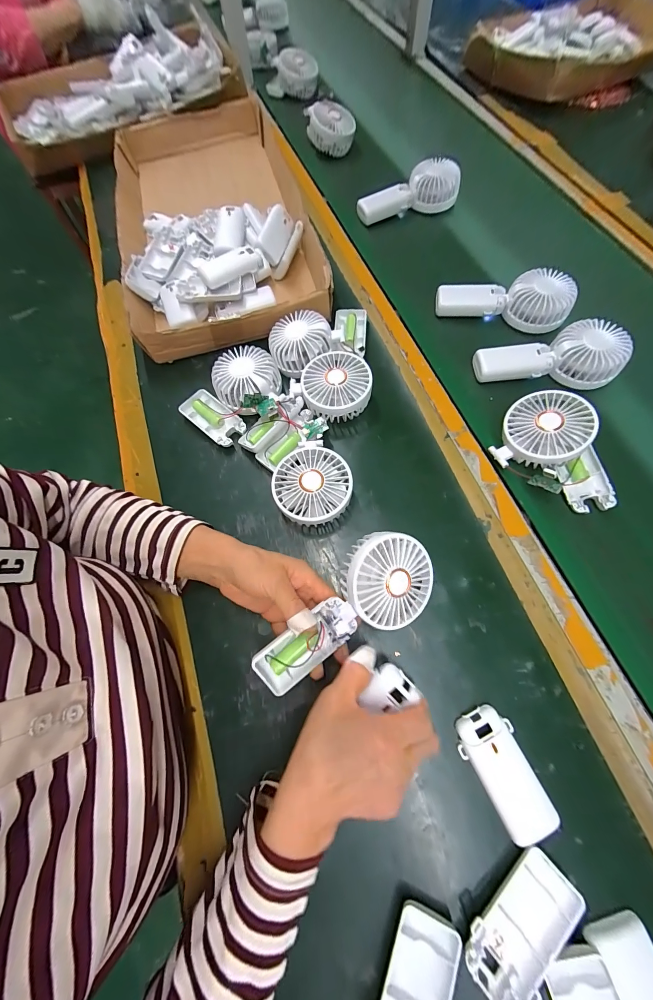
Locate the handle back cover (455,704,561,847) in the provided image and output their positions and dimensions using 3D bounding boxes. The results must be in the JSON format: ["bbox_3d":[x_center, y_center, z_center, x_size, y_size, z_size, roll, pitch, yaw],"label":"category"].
[{"bbox_3d":[0.153,0.233,0.277,0.048,0.016,0.094,-24,70,-7],"label":"handle back cover"}]

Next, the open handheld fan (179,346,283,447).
[{"bbox_3d":[-0.116,-0.130,0.416,0.132,0.049,0.107,-36,72,-11],"label":"open handheld fan"}]

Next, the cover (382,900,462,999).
[{"bbox_3d":[0.062,0.359,0.234,0.050,0.017,0.095,18,70,9],"label":"cover"}]

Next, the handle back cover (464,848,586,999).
[{"bbox_3d":[0.147,0.321,0.243,0.094,0.016,0.049,-37,72,-12],"label":"handle back cover"}]

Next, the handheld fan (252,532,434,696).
[{"bbox_3d":[0.017,0.100,0.297,0.180,0.045,0.084,-38,113,-9],"label":"handheld fan"}]

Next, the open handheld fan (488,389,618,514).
[{"bbox_3d":[0.255,-0.052,0.358,0.094,0.050,0.140,-23,69,-7],"label":"open handheld fan"}]

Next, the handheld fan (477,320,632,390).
[{"bbox_3d":[0.288,-0.189,0.417,0.177,0.039,0.075,0,68,2],"label":"handheld fan"}]

